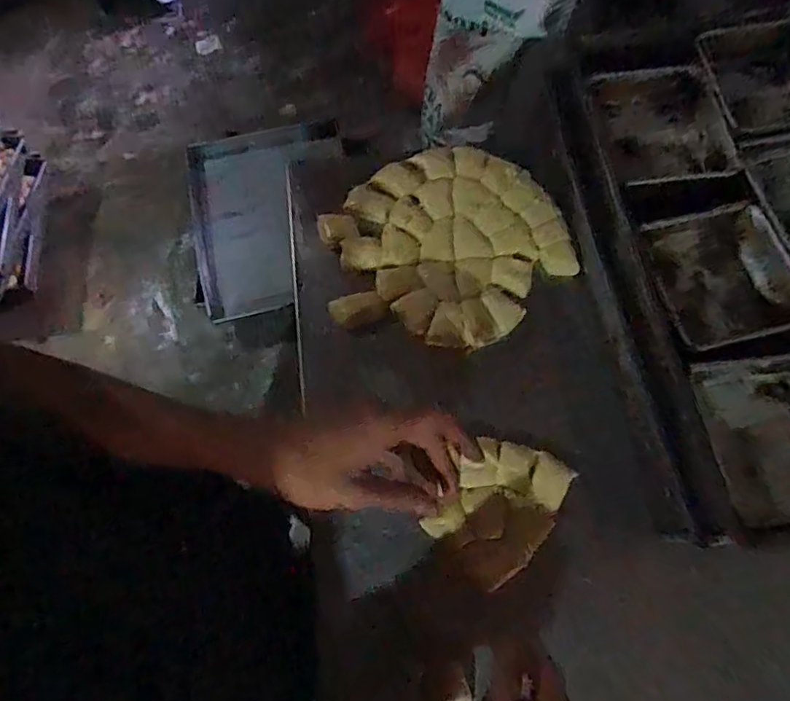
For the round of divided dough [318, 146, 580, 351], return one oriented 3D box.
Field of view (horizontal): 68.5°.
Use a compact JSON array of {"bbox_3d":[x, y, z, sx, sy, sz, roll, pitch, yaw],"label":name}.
[{"bbox_3d":[0.049,-0.102,0.559,0.222,0.018,0.200,-12,71,-2],"label":"round of divided dough"}]

